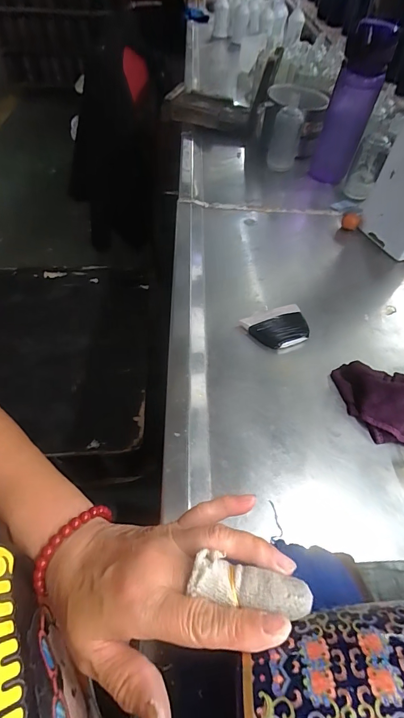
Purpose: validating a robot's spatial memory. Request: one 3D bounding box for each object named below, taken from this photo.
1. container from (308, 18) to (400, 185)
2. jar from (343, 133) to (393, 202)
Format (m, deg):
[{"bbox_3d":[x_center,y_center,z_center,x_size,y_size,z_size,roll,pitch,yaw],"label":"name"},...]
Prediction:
[{"bbox_3d":[0.260,-0.439,0.634,0.079,0.228,0.067,18,55,11],"label":"container"},{"bbox_3d":[0.303,-0.357,0.655,0.048,0.101,0.058,19,55,13],"label":"jar"}]

